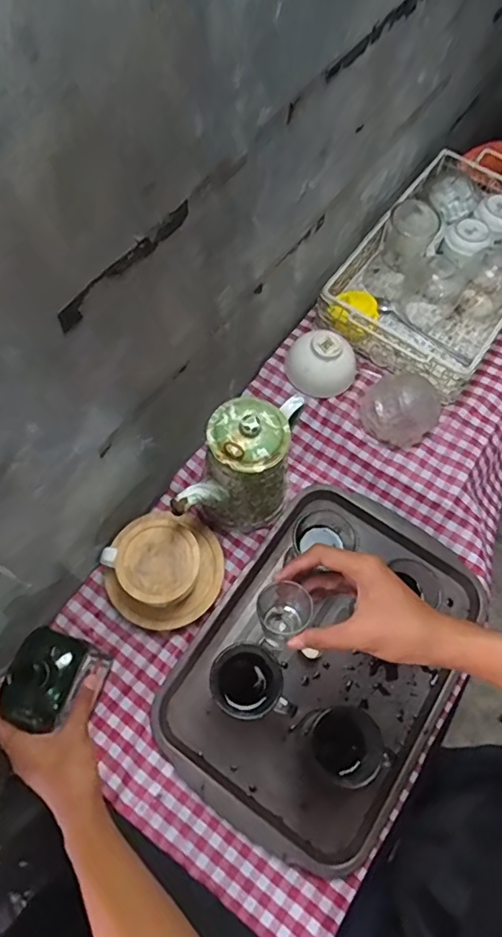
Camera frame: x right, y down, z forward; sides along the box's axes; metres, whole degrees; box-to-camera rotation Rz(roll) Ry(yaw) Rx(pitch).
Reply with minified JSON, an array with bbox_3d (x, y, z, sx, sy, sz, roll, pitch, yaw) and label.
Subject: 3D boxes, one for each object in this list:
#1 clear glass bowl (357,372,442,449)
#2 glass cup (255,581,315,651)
[{"bbox_3d":[0.228,-0.098,0.791,0.106,0.066,0.118,37,70,12],"label":"clear glass bowl"},{"bbox_3d":[0.026,0.128,0.476,0.046,0.051,0.048,1,66,-2],"label":"glass cup"}]

